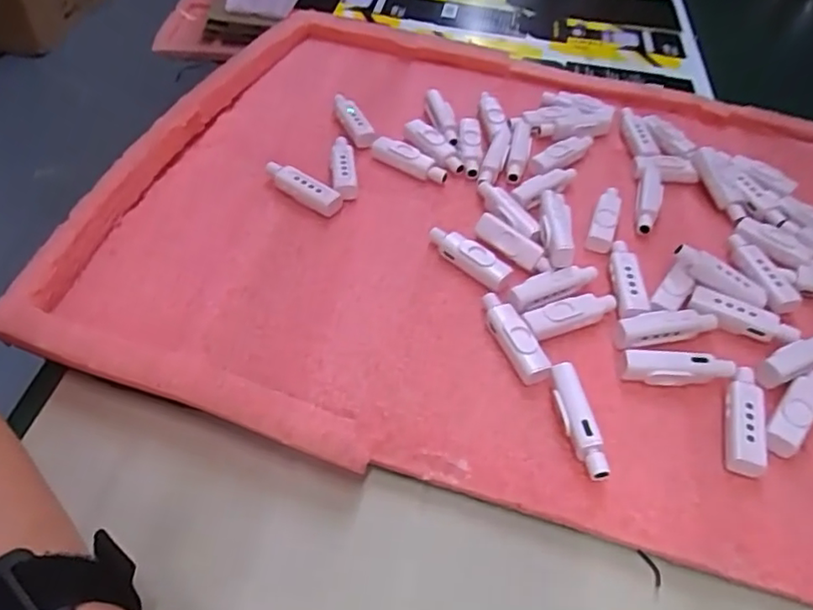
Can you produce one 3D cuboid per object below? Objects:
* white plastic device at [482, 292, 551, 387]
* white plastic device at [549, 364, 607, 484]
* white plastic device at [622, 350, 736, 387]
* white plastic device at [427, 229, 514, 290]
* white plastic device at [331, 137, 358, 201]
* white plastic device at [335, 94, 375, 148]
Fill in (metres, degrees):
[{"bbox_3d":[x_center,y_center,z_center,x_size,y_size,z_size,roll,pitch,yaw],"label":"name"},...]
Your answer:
[{"bbox_3d":[0.056,0.016,0.315,0.015,0.012,0.057,-16,52,-17],"label":"white plastic device"},{"bbox_3d":[0.080,0.054,0.283,0.013,0.016,0.056,-3,49,-7],"label":"white plastic device"},{"bbox_3d":[0.137,0.033,0.307,0.057,0.018,0.012,4,49,0],"label":"white plastic device"},{"bbox_3d":[0.035,-0.029,0.353,0.015,0.017,0.054,-35,59,-30],"label":"white plastic device"},{"bbox_3d":[-0.041,-0.090,0.395,0.015,0.010,0.052,-3,49,-7],"label":"white plastic device"},{"bbox_3d":[-0.037,-0.130,0.428,0.012,0.012,0.050,-16,52,-17],"label":"white plastic device"}]

